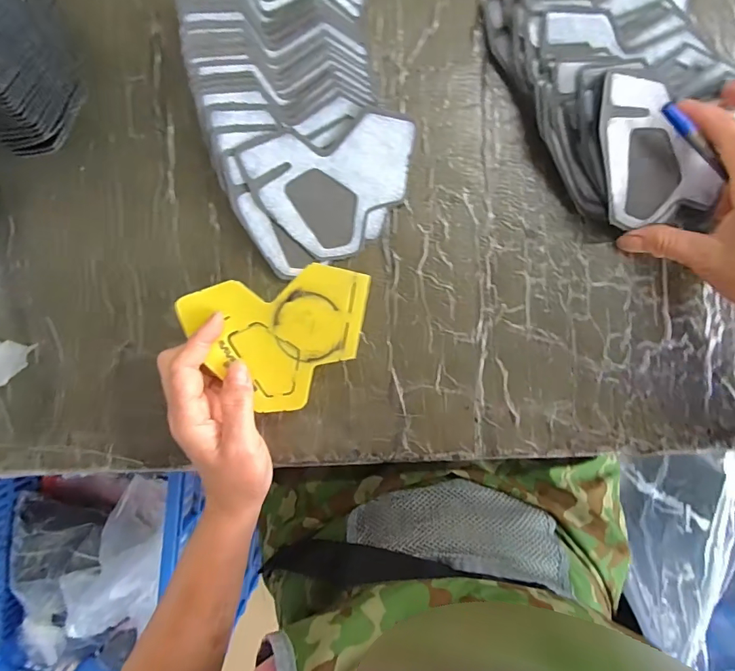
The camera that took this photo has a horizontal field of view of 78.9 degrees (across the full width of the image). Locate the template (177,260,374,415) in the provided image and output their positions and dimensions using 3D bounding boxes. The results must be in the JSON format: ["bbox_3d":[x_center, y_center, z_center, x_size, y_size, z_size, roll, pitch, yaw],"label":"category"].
[{"bbox_3d":[-0.058,0.005,0.310,0.124,0.009,0.092,-10,101,6],"label":"template"}]

